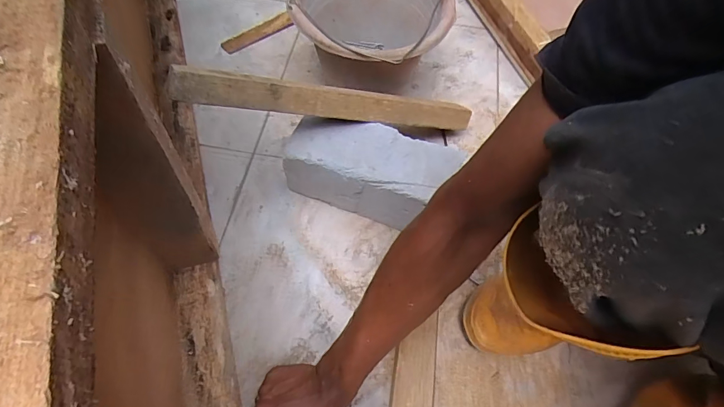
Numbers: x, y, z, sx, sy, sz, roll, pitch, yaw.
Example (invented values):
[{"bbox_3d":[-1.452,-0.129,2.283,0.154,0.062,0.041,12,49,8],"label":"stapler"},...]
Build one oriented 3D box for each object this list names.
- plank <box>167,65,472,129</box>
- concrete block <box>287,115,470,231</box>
[{"bbox_3d":[-0.018,-0.134,0.536,0.430,0.040,0.016,-1,24,-32],"label":"plank"},{"bbox_3d":[0.017,-0.047,0.583,0.232,0.106,0.112,20,62,8],"label":"concrete block"}]

